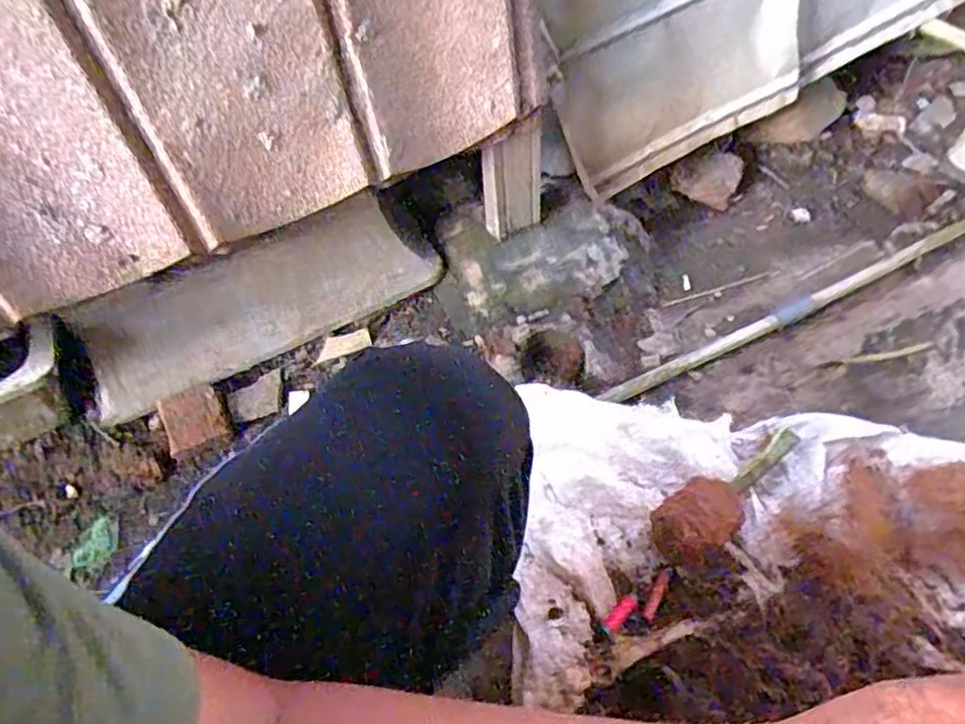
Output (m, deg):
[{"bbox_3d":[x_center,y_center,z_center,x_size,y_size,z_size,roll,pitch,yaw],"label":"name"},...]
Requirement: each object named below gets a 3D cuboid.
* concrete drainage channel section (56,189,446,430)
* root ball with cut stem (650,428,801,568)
[{"bbox_3d":[-0.301,-0.085,0.880,0.495,0.176,0.086,-23,55,-15],"label":"concrete drainage channel section"},{"bbox_3d":[0.303,0.156,0.772,0.228,0.064,0.079,-25,56,-17],"label":"root ball with cut stem"}]

